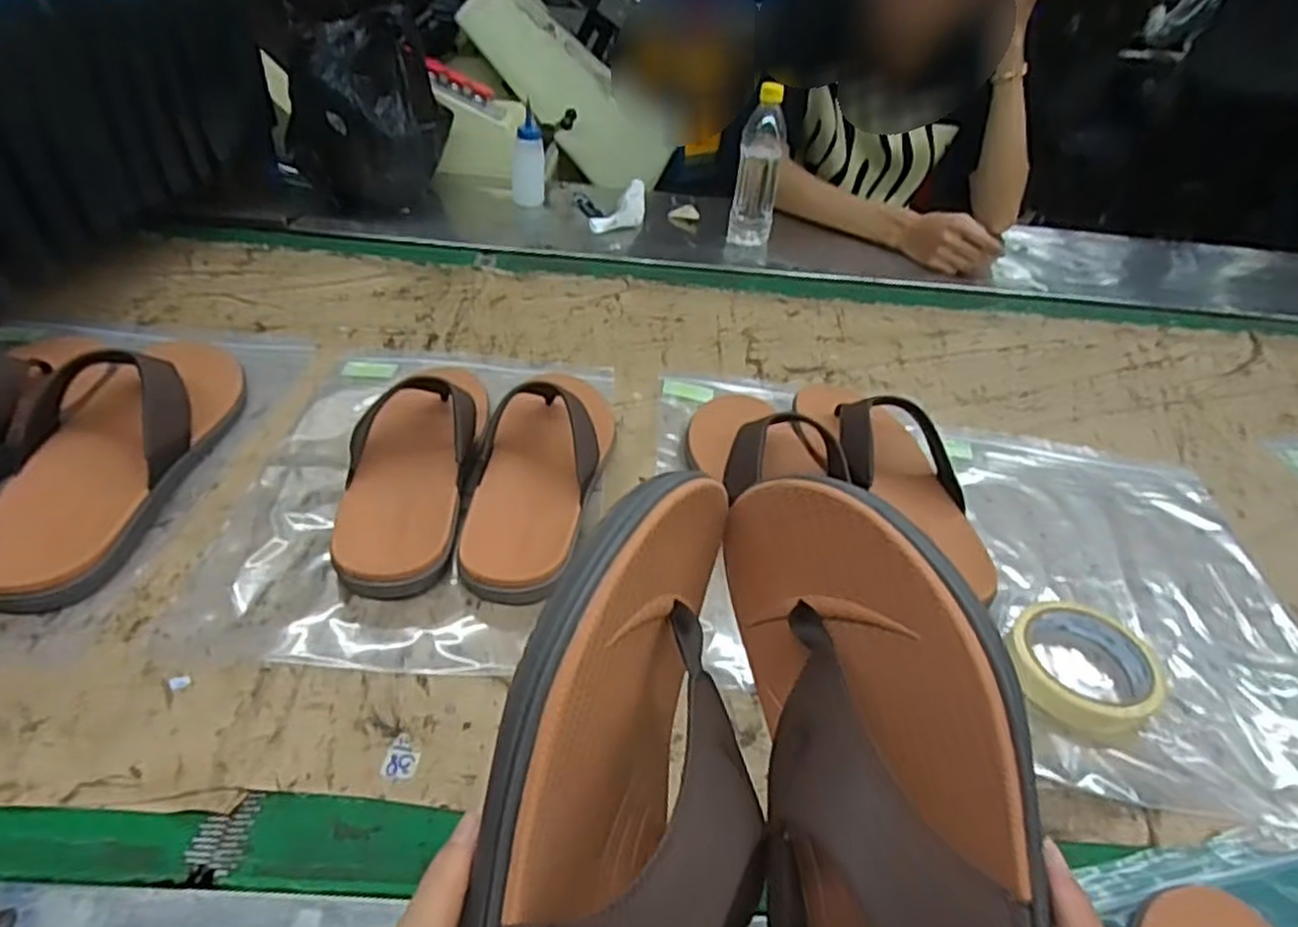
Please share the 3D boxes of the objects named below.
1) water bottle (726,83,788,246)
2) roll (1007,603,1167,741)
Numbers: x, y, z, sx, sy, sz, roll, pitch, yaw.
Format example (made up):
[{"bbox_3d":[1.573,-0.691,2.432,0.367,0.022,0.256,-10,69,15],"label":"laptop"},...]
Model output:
[{"bbox_3d":[0.161,-0.432,1.069,0.060,0.204,0.069,9,38,2],"label":"water bottle"},{"bbox_3d":[0.298,0.137,0.506,0.099,0.023,0.094,5,38,-4],"label":"roll"}]

